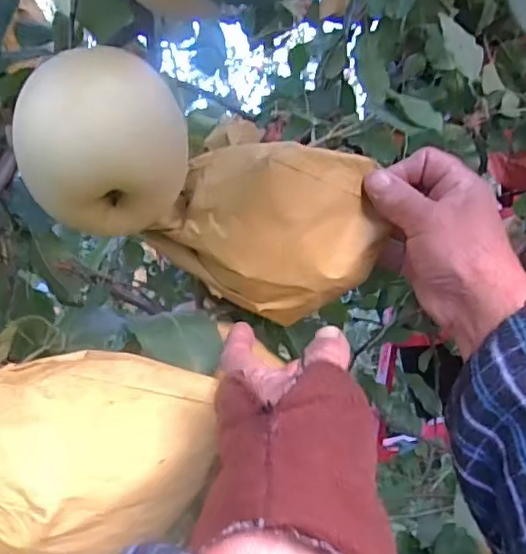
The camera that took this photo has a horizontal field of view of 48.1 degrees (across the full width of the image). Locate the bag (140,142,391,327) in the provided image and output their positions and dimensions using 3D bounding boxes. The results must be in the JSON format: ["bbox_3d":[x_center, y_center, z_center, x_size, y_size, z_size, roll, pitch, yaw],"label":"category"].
[{"bbox_3d":[0.007,-0.027,0.326,0.117,0.090,0.049,-3,-3,-28],"label":"bag"}]

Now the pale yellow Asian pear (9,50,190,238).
[{"bbox_3d":[-0.073,-0.059,0.280,0.071,0.069,0.070,-5,-3,0],"label":"pale yellow Asian pear"}]

